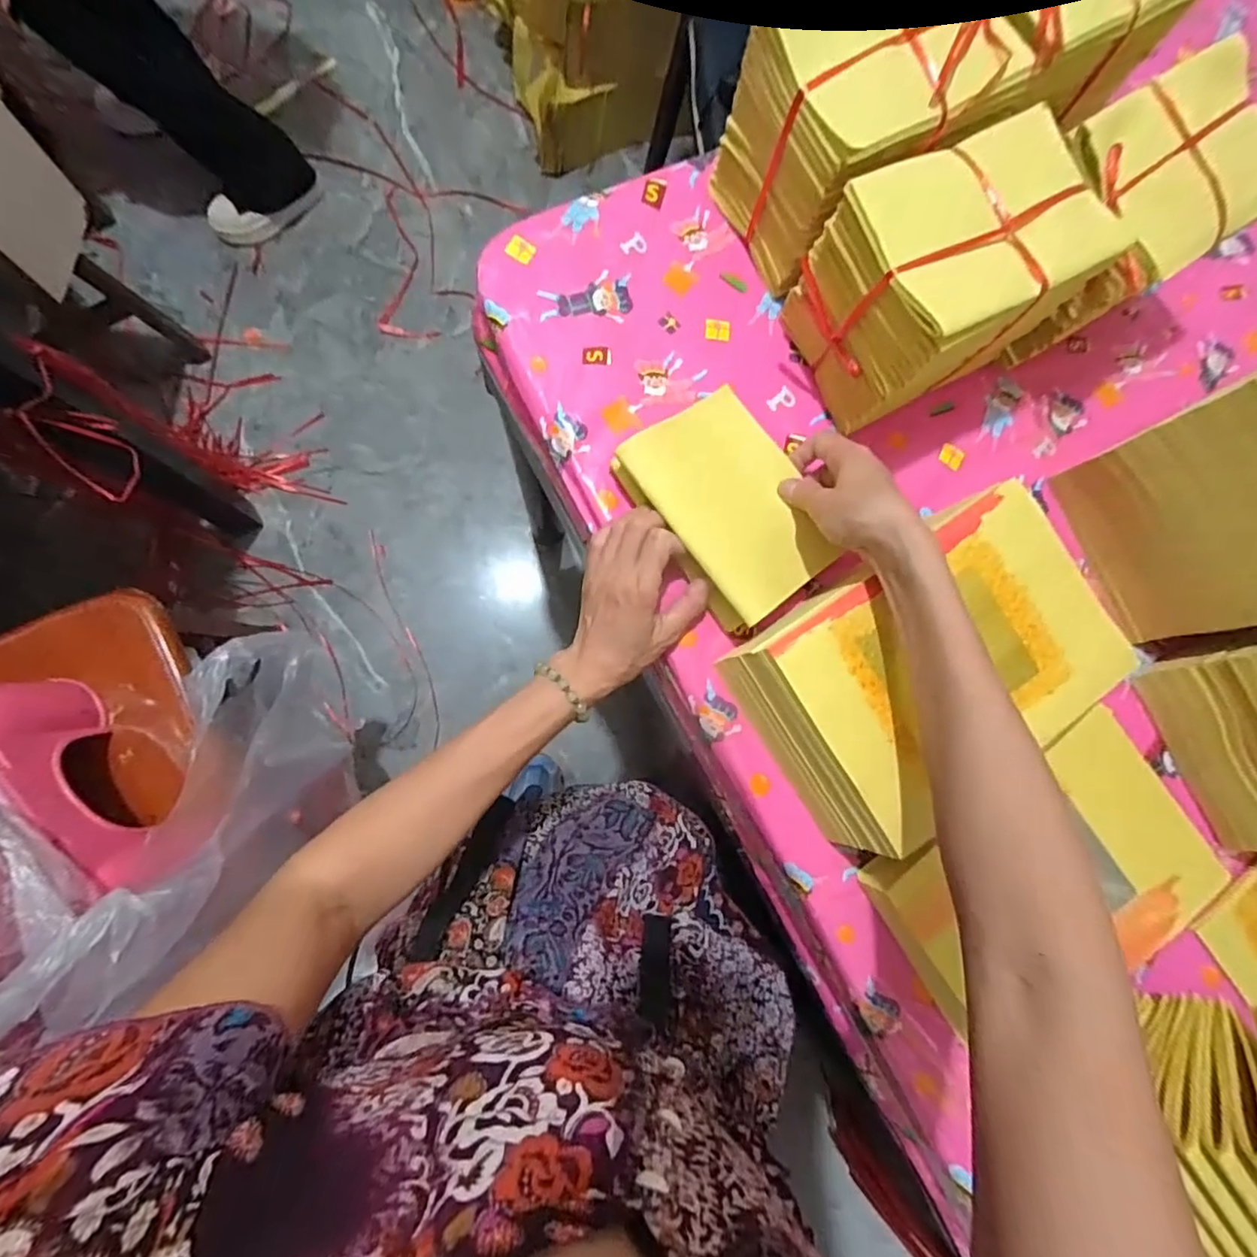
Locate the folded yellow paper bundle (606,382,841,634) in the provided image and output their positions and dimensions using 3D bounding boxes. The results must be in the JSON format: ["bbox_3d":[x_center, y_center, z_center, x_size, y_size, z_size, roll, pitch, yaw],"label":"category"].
[{"bbox_3d":[0.079,-0.092,0.448,0.111,0.035,0.158,-33,87,-9],"label":"folded yellow paper bundle"}]

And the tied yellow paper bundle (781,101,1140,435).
[{"bbox_3d":[0.233,-0.261,0.456,0.172,0.139,0.125,-31,87,-9],"label":"tied yellow paper bundle"}]

